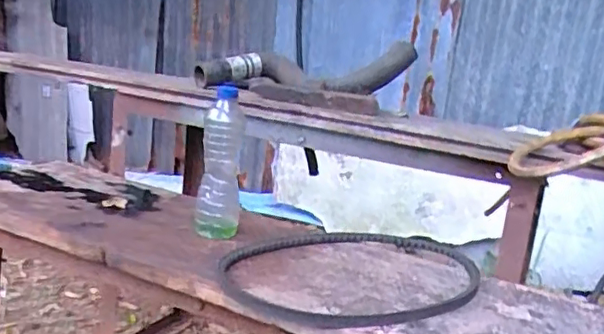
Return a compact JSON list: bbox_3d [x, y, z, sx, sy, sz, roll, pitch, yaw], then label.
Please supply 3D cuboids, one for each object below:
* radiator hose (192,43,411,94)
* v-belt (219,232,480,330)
[{"bbox_3d":[0.010,-0.187,1.125,0.401,0.098,0.209,9,11,17],"label":"radiator hose"},{"bbox_3d":[0.101,0.143,0.855,0.434,0.020,0.266,0,13,-30],"label":"v-belt"}]

